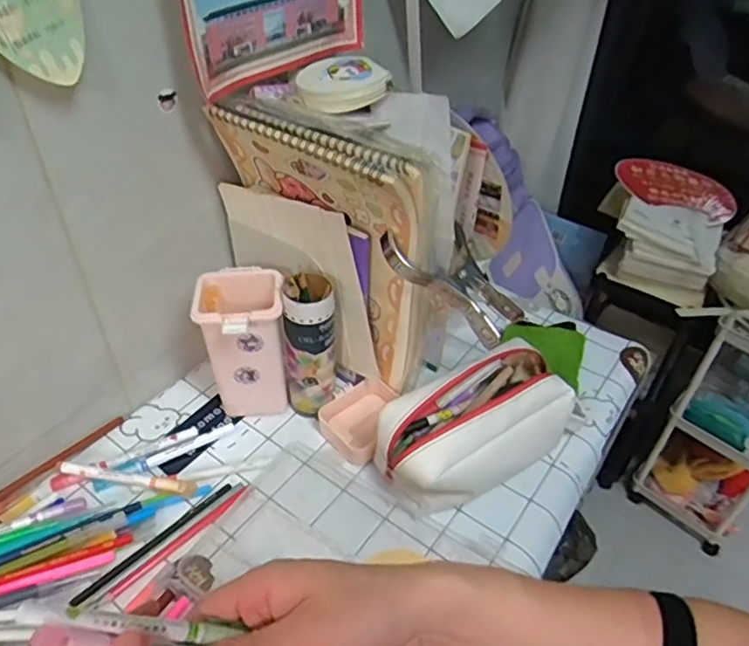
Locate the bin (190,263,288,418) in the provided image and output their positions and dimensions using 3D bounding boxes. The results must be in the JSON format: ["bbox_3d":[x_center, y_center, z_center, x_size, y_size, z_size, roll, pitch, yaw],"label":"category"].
[{"bbox_3d":[-0.128,0.028,0.602,0.077,0.148,0.078,-8,46,-7],"label":"bin"}]

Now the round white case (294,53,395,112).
[{"bbox_3d":[-0.027,-0.206,0.522,0.069,0.020,0.085,-24,50,-21],"label":"round white case"}]

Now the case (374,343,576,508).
[{"bbox_3d":[0.098,0.095,0.582,0.191,0.098,0.091,-27,51,-24],"label":"case"}]

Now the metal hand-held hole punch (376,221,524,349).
[{"bbox_3d":[0.071,-0.037,0.548,0.079,0.021,0.131,-35,87,-33],"label":"metal hand-held hole punch"}]

